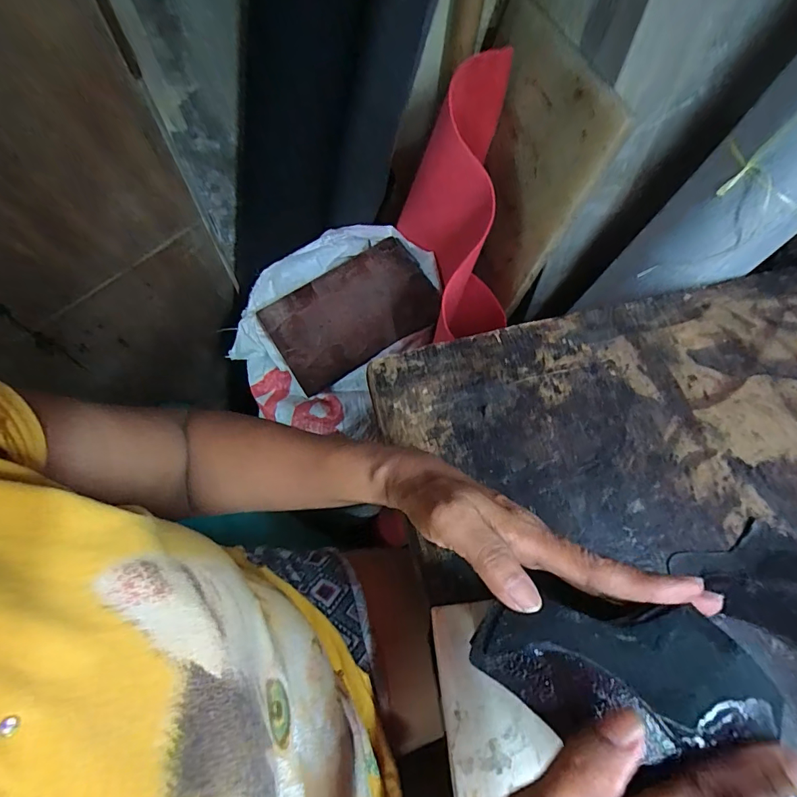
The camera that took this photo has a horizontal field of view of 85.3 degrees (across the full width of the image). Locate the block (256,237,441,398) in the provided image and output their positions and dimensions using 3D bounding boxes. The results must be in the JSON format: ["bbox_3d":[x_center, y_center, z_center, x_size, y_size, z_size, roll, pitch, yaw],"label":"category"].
[{"bbox_3d":[-0.080,-0.149,0.746,0.277,0.021,0.189,-30,73,-7],"label":"block"}]

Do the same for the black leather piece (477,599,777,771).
[{"bbox_3d":[0.098,0.123,0.194,0.122,0.008,0.053,3,61,11],"label":"black leather piece"}]

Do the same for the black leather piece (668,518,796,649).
[{"bbox_3d":[0.283,0.136,0.312,0.152,0.005,0.076,23,64,13],"label":"black leather piece"}]

